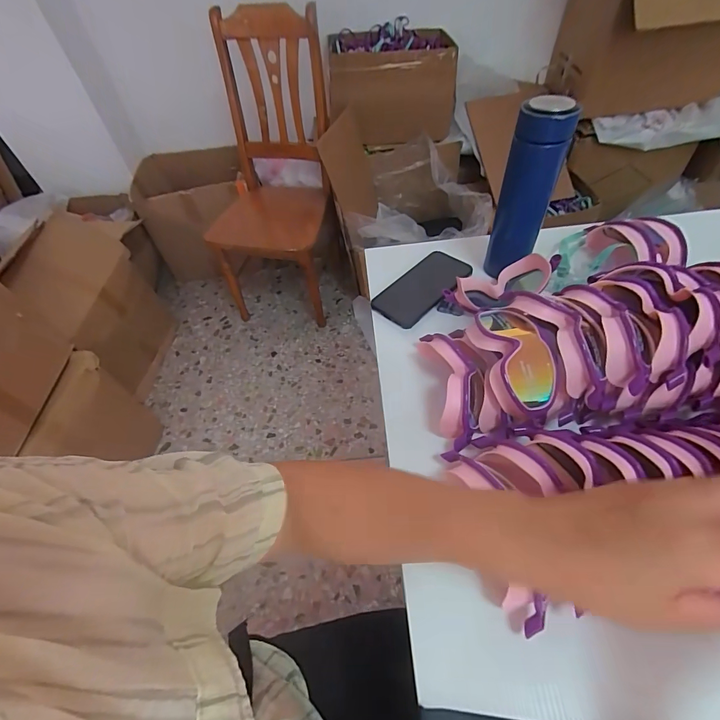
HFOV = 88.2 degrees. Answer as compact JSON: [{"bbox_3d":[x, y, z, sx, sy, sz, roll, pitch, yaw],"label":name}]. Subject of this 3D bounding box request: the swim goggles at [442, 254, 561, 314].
[{"bbox_3d":[0.195,-0.111,0.532,0.153,0.060,0.066,-18,52,9],"label":"swim goggles"}]

